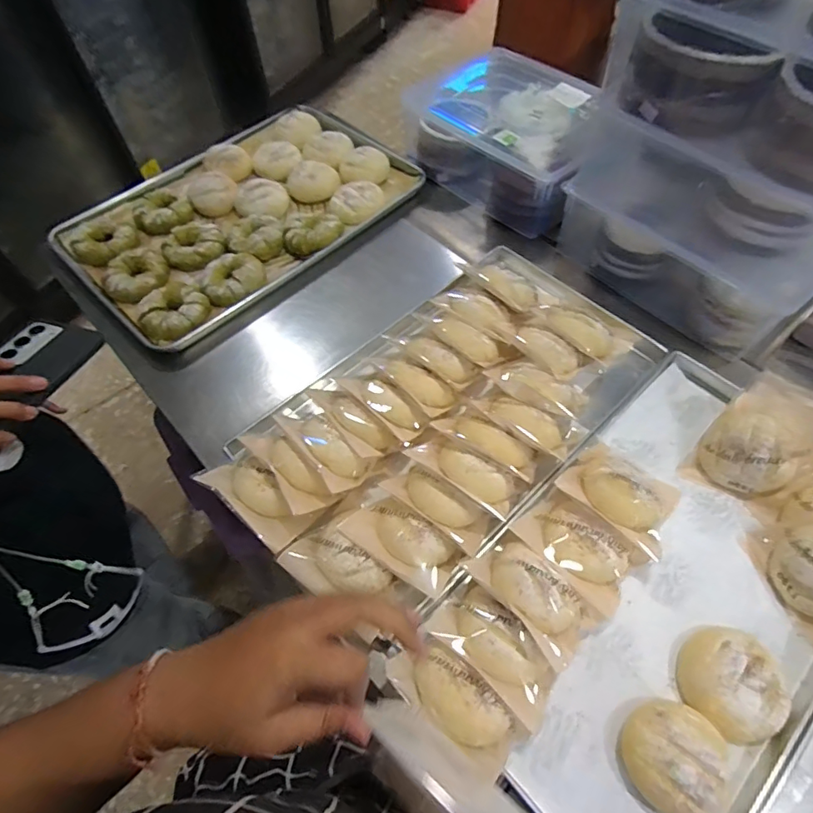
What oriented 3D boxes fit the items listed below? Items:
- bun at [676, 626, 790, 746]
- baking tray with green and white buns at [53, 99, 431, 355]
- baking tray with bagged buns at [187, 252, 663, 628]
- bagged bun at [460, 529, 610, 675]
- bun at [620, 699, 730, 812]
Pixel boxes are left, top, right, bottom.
[{"bbox_3d":[0.327,0.276,0.497,0.093,0.036,0.100,-1,58,2],"label":"bun"},{"bbox_3d":[-0.305,-0.374,0.922,0.417,0.052,0.589,38,67,23],"label":"baking tray with green and white buns"},{"bbox_3d":[0.058,-0.011,0.666,0.587,0.061,0.325,-41,65,-21],"label":"baking tray with bagged buns"},{"bbox_3d":[0.136,0.201,0.530,0.083,0.070,0.137,-37,64,-19],"label":"bagged bun"},{"bbox_3d":[0.249,0.324,0.459,0.088,0.045,0.093,28,63,18],"label":"bun"}]

